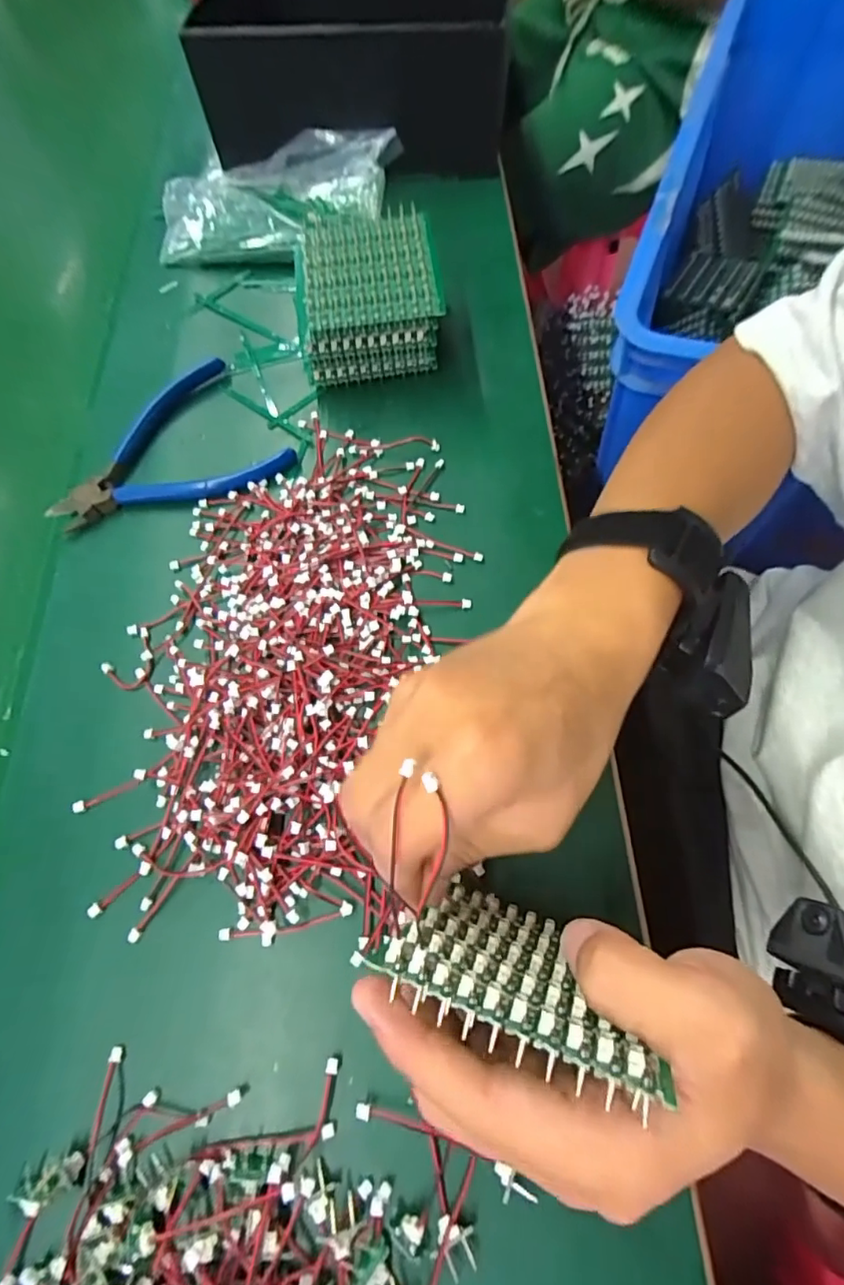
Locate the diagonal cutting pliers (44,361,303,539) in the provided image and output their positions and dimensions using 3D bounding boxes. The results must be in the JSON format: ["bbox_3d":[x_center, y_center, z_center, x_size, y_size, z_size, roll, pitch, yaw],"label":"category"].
[{"bbox_3d":[-0.162,-0.112,0.343,0.137,0.012,0.107,-37,69,-10],"label":"diagonal cutting pliers"}]

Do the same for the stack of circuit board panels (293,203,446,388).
[{"bbox_3d":[-0.034,-0.217,0.351,0.083,0.052,0.089,-7,67,2],"label":"stack of circuit board panels"}]

